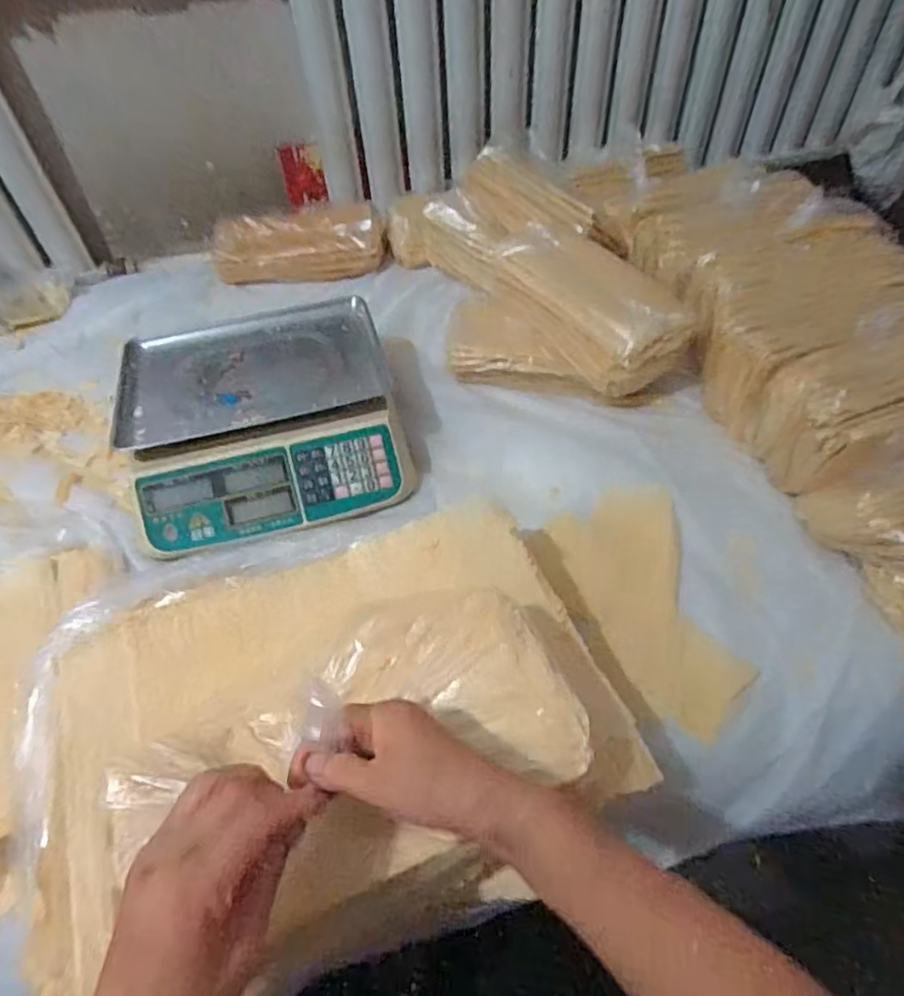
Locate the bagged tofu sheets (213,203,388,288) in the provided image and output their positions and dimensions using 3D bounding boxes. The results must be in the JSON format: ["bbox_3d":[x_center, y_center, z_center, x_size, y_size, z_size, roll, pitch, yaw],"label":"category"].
[{"bbox_3d":[-0.289,-0.479,1.127,0.316,0.081,0.126,-6,49,-3],"label":"bagged tofu sheets"}]

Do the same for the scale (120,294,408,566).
[{"bbox_3d":[-0.246,-0.111,0.783,0.336,0.091,0.332,-14,50,-9],"label":"scale"}]

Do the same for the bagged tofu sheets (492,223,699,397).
[{"bbox_3d":[0.190,-0.291,0.866,0.158,0.093,0.305,-29,54,-21],"label":"bagged tofu sheets"}]

